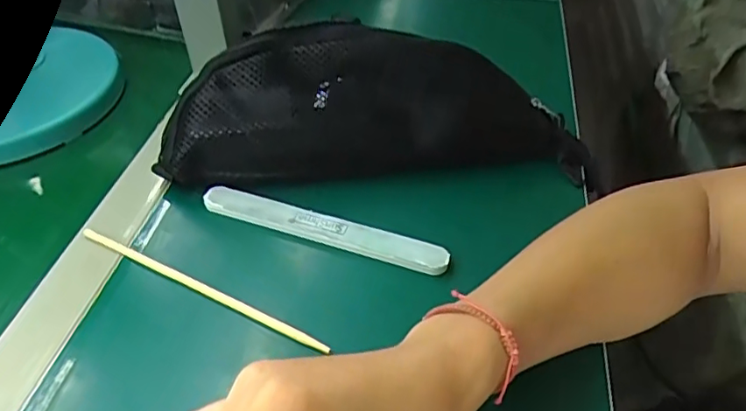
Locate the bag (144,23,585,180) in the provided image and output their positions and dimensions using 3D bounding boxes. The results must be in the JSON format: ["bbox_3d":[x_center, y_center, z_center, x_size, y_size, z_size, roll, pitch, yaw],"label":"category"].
[{"bbox_3d":[0.003,-0.074,0.405,0.308,0.093,0.073,-3,44,-1],"label":"bag"}]

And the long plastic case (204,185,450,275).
[{"bbox_3d":[-0.034,0.014,0.373,0.170,0.011,0.020,14,47,16],"label":"long plastic case"}]

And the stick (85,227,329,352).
[{"bbox_3d":[-0.108,0.050,0.343,0.186,0.007,0.006,19,48,21],"label":"stick"}]

